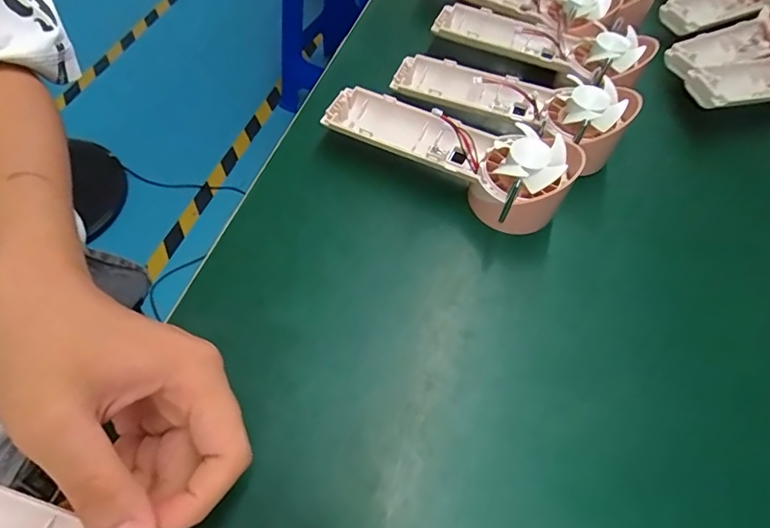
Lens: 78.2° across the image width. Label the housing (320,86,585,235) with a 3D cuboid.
[{"bbox_3d":[0.042,-0.079,0.332,0.169,0.054,0.058,24,59,11],"label":"housing"}]

